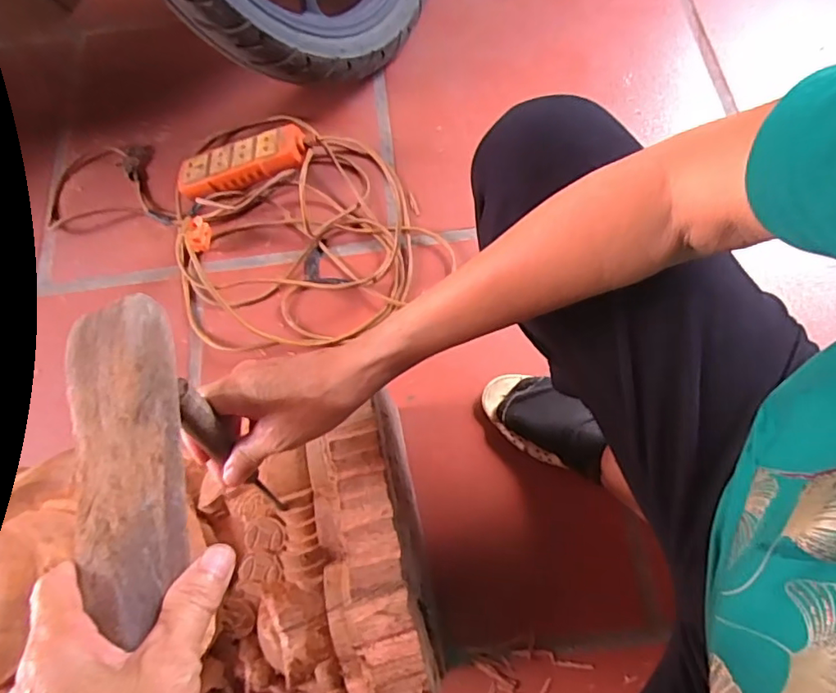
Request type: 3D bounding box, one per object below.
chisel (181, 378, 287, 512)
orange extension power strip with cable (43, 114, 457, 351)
[{"bbox_3d":[-0.127,0.079,0.392,0.023,0.170,0.017,-19,51,-4],"label":"chisel"},{"bbox_3d":[-0.242,-0.200,0.763,0.504,0.087,0.349,32,74,13],"label":"orange extension power strip with cable"}]

